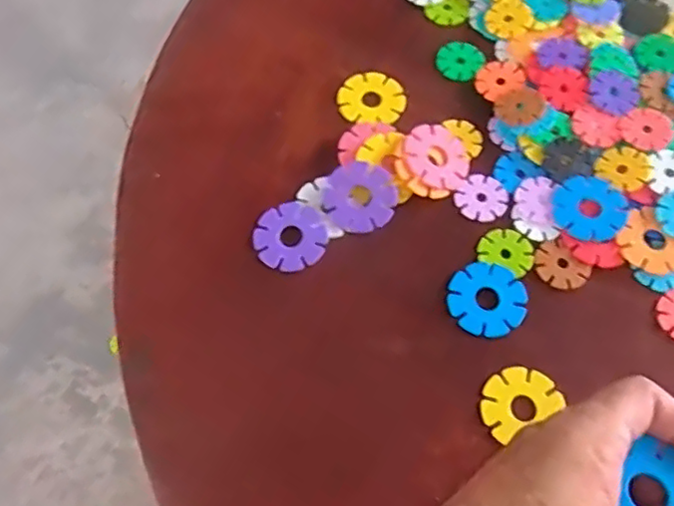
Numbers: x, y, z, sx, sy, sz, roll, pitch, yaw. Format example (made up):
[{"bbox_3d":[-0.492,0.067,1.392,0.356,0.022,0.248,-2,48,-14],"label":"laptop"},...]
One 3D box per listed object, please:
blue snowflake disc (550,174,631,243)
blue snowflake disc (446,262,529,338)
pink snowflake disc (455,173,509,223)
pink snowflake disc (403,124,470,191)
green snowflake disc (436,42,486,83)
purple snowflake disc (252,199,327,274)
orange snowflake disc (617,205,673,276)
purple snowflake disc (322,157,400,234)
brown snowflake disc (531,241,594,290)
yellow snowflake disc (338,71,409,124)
[{"bbox_3d":[0.154,-0.028,0.383,0.042,0.004,0.044,0,65,0],"label":"blue snowflake disc"},{"bbox_3d":[0.086,0.026,0.360,0.043,0.004,0.042,0,65,0],"label":"blue snowflake disc"},{"bbox_3d":[0.089,-0.034,0.388,0.031,0.004,0.032,0,65,0],"label":"pink snowflake disc"},{"bbox_3d":[0.063,-0.061,0.395,0.044,0.004,0.044,7,71,-21],"label":"pink snowflake disc"},{"bbox_3d":[0.087,-0.135,0.439,0.031,0.004,0.034,0,65,0],"label":"green snowflake disc"},{"bbox_3d":[-0.028,-0.010,0.375,0.042,0.004,0.043,0,65,0],"label":"purple snowflake disc"},{"bbox_3d":[0.187,-0.006,0.374,0.035,0.006,0.042,-38,71,-15],"label":"orange snowflake disc"},{"bbox_3d":[0.014,-0.034,0.382,0.044,0.004,0.043,-1,80,8],"label":"purple snowflake disc"},{"bbox_3d":[0.131,0.007,0.368,0.026,0.004,0.031,-39,71,-16],"label":"brown snowflake disc"},{"bbox_3d":[0.023,-0.105,0.424,0.045,0.004,0.039,-5,65,-2],"label":"yellow snowflake disc"}]

